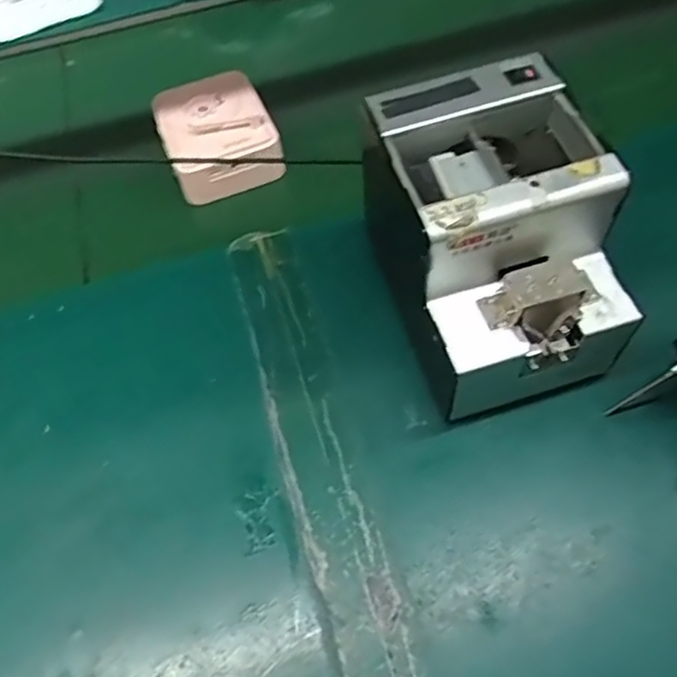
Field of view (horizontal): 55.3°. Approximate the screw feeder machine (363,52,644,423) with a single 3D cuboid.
[{"bbox_3d":[0.104,-0.061,0.440,0.122,0.166,0.168,-16,57,-6],"label":"screw feeder machine"}]

